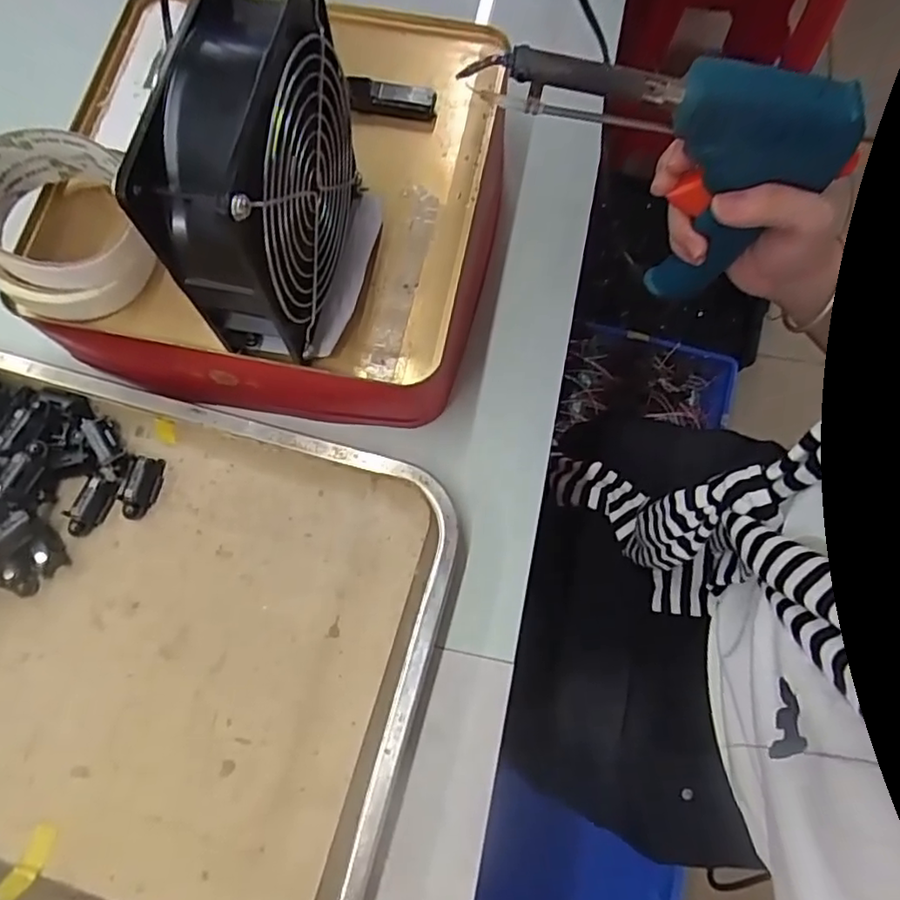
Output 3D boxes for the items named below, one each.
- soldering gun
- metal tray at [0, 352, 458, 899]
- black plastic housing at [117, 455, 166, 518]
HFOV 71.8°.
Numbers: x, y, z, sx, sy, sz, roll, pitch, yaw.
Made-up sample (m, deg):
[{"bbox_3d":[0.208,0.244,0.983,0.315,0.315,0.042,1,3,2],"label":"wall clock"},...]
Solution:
[{"bbox_3d":[0.100,-0.142,0.341,0.181,0.142,0.028,5,73,0],"label":"soldering gun"},{"bbox_3d":[-0.186,0.096,0.321,0.341,0.031,0.261,15,74,3],"label":"metal tray"},{"bbox_3d":[-0.176,0.020,0.350,0.017,0.015,0.035,8,73,1],"label":"black plastic housing"}]

